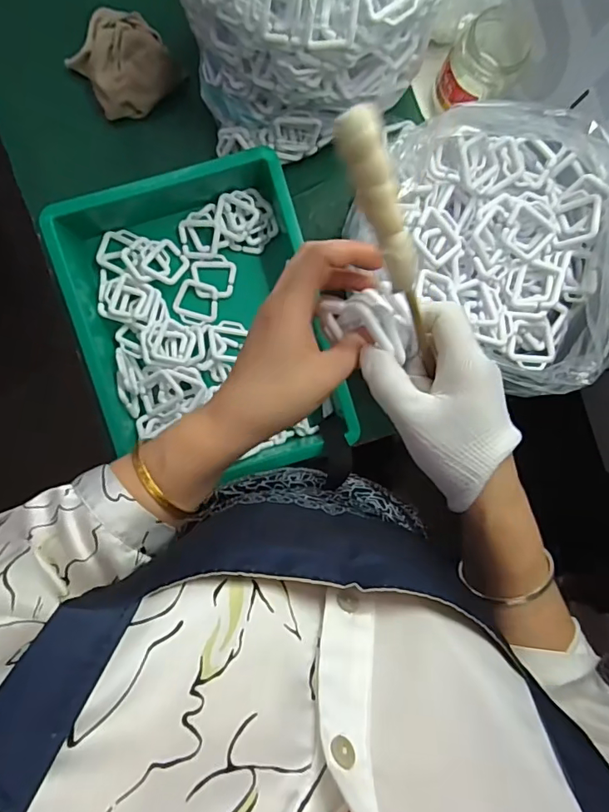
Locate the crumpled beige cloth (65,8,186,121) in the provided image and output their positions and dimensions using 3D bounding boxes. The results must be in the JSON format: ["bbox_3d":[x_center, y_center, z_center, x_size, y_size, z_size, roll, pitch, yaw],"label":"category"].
[{"bbox_3d":[-0.216,-0.406,0.598,0.102,0.038,0.106,-44,91,-1],"label":"crumpled beige cloth"}]

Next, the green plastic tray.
[{"bbox_3d":[-0.114,-0.093,0.581,0.266,0.076,0.347,-15,90,-1],"label":"green plastic tray"}]

